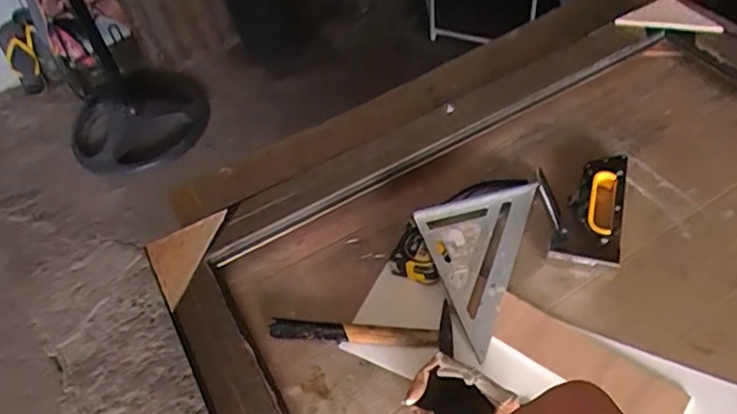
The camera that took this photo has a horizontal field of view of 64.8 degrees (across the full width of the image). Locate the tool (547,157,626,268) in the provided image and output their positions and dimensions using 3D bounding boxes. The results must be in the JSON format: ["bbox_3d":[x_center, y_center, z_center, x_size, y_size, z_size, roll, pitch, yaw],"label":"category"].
[{"bbox_3d":[0.278,-0.001,0.717,0.074,0.020,0.161,13,53,17],"label":"tool"}]

